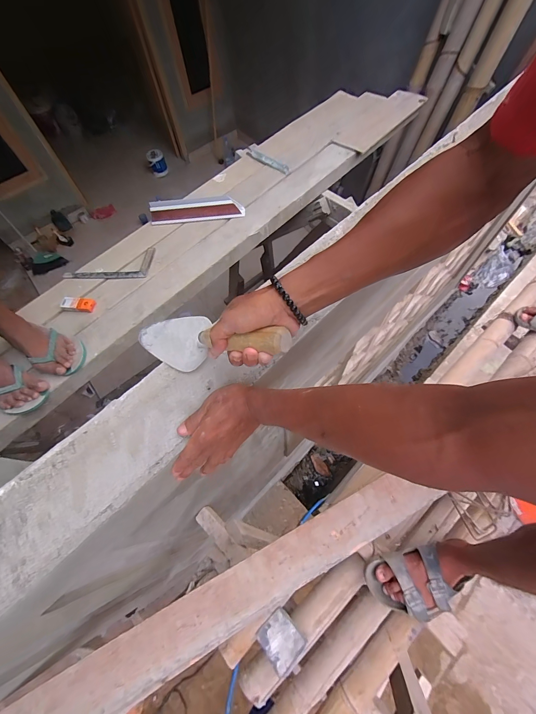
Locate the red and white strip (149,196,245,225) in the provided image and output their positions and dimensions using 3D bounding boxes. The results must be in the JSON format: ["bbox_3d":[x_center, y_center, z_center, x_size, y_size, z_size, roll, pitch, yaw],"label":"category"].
[{"bbox_3d":[-0.259,-0.542,1.104,0.343,0.039,0.089,-3,65,2],"label":"red and white strip"}]

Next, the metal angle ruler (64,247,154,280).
[{"bbox_3d":[-0.549,-0.314,1.036,0.315,0.011,0.127,-3,65,2],"label":"metal angle ruler"}]

